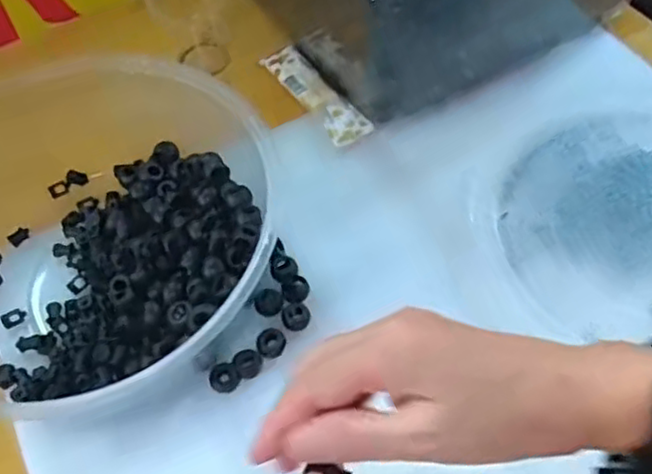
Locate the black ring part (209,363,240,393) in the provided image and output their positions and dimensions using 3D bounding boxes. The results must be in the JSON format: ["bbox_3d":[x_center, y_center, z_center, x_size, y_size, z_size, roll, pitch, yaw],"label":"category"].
[{"bbox_3d":[-0.063,0.088,0.427,0.018,0.006,0.017,-1,57,2],"label":"black ring part"}]

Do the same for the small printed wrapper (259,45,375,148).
[{"bbox_3d":[-0.010,-0.120,0.553,0.034,0.005,0.123,-31,60,-16],"label":"small printed wrapper"}]

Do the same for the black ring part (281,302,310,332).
[{"bbox_3d":[-0.020,0.051,0.442,0.018,0.004,0.019,-1,57,2],"label":"black ring part"}]

